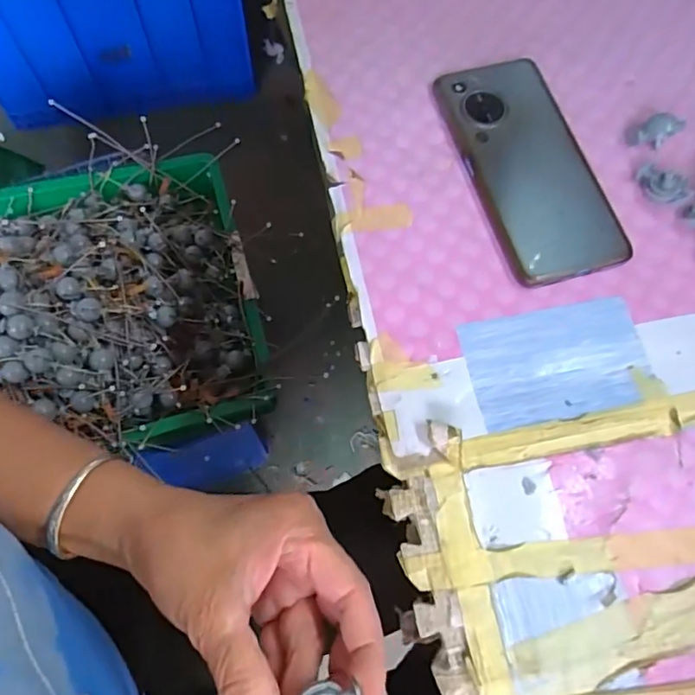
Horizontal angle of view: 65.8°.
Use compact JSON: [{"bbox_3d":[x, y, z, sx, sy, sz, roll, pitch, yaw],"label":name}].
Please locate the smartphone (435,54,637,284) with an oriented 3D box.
[{"bbox_3d":[0.123,-0.122,0.358,0.080,0.012,0.164,-17,72,-8],"label":"smartphone"}]

